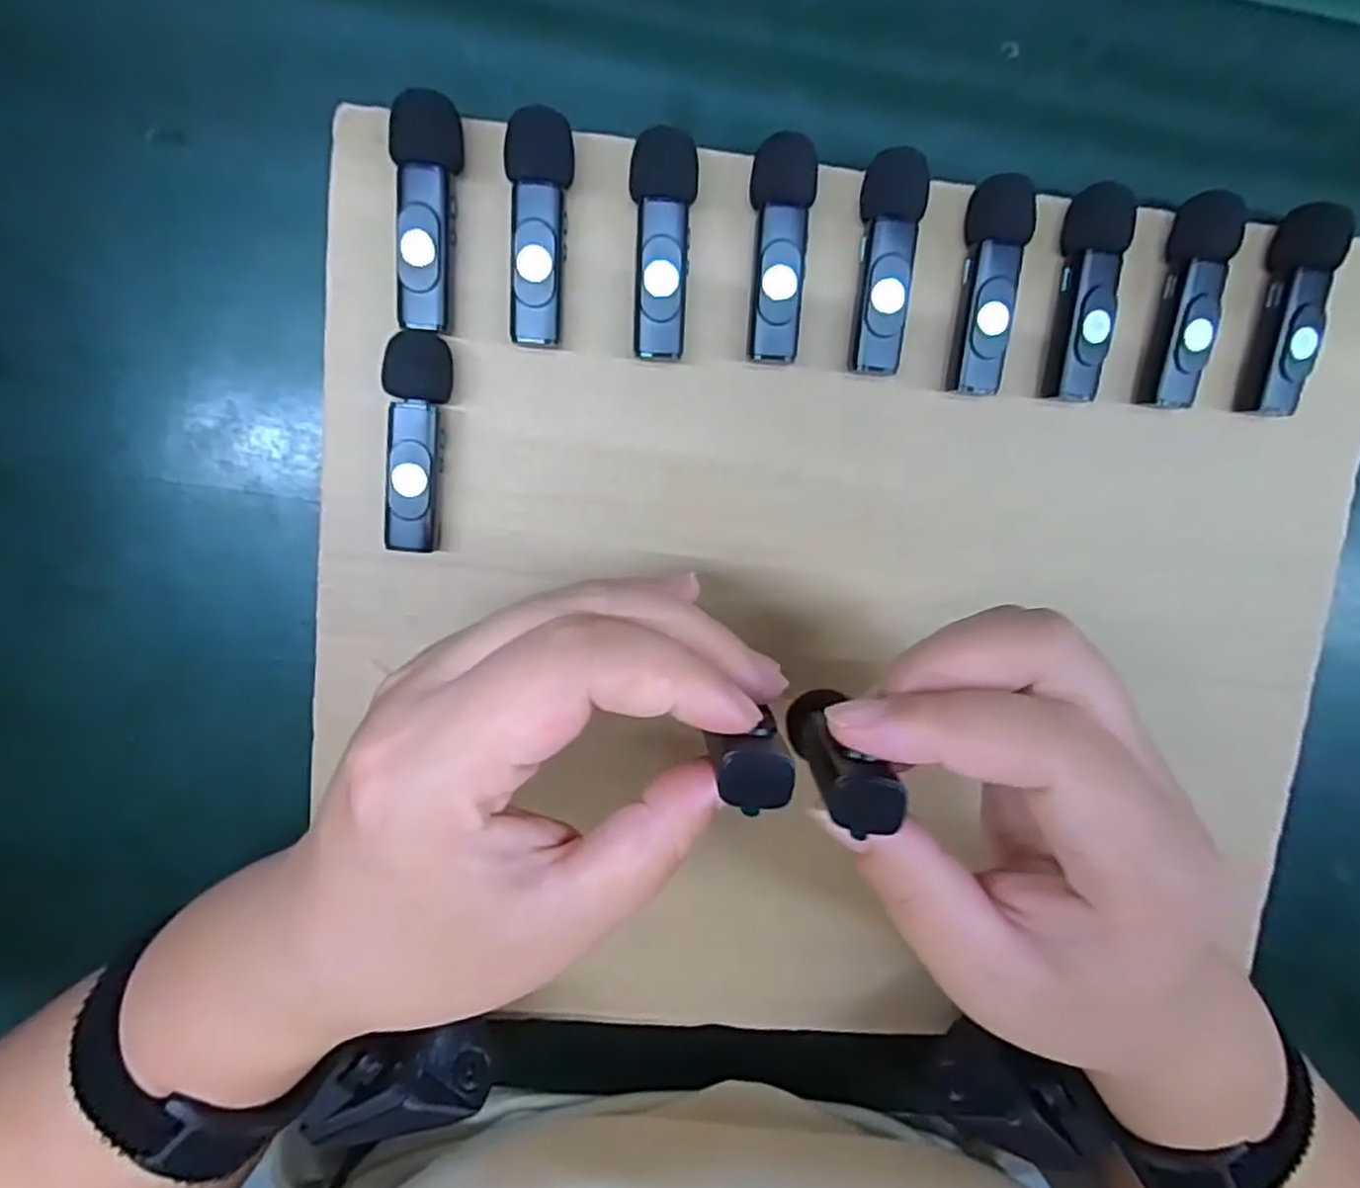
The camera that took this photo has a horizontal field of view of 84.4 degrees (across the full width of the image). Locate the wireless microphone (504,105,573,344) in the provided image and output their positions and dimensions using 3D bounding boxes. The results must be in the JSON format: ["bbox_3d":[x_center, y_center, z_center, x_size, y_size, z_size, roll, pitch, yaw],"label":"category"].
[{"bbox_3d":[-0.043,-0.109,0.226,0.018,0.015,0.064,4,94,-5],"label":"wireless microphone"}]

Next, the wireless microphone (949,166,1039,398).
[{"bbox_3d":[0.097,-0.097,0.238,0.018,0.016,0.064,4,94,-5],"label":"wireless microphone"}]

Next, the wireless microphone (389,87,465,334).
[{"bbox_3d":[-0.075,-0.112,0.224,0.018,0.017,0.064,4,94,-5],"label":"wireless microphone"}]

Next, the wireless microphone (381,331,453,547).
[{"bbox_3d":[-0.081,-0.047,0.233,0.017,0.016,0.066,4,94,-5],"label":"wireless microphone"}]

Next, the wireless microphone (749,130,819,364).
[{"bbox_3d":[0.031,-0.104,0.232,0.019,0.017,0.062,0,95,-5],"label":"wireless microphone"}]

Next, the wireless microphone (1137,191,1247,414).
[{"bbox_3d":[0.164,-0.093,0.243,0.015,0.019,0.063,4,94,-5],"label":"wireless microphone"}]

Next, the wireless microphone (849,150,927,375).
[{"bbox_3d":[0.064,-0.102,0.234,0.018,0.016,0.064,4,94,-5],"label":"wireless microphone"}]

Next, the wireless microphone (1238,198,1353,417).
[{"bbox_3d":[0.199,-0.091,0.244,0.013,0.020,0.063,5,94,-5],"label":"wireless microphone"}]

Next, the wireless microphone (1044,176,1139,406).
[{"bbox_3d":[0.129,-0.096,0.241,0.018,0.017,0.064,4,94,-5],"label":"wireless microphone"}]

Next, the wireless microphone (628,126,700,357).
[{"bbox_3d":[-0.006,-0.105,0.229,0.019,0.016,0.063,4,94,-5],"label":"wireless microphone"}]

